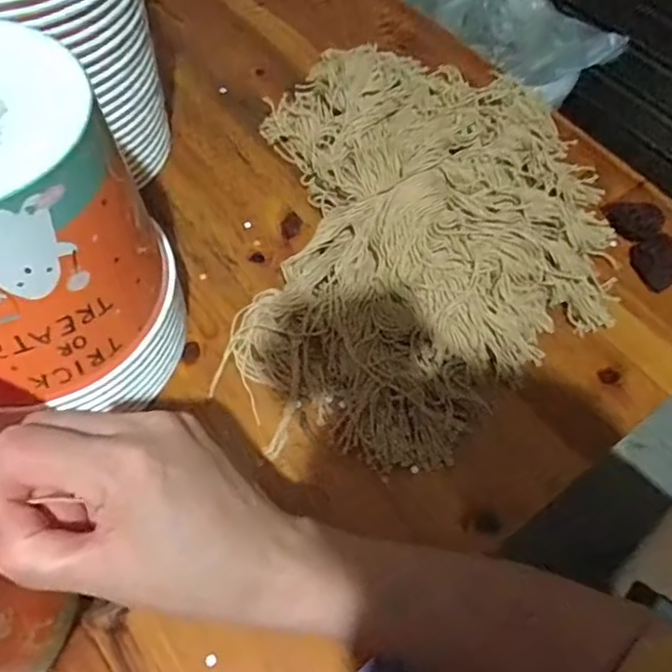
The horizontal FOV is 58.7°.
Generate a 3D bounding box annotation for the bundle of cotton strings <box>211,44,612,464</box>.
[{"bbox_3d":[0.075,-0.088,0.457,0.284,0.054,0.370,6,58,-2],"label":"bundle of cotton strings"}]

